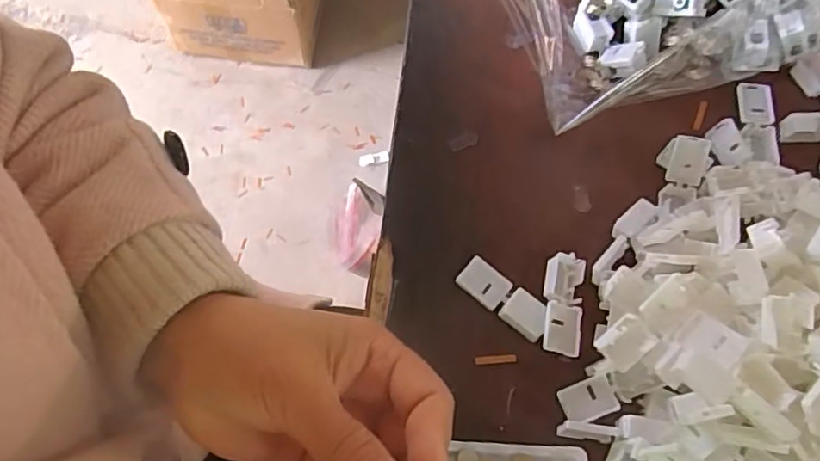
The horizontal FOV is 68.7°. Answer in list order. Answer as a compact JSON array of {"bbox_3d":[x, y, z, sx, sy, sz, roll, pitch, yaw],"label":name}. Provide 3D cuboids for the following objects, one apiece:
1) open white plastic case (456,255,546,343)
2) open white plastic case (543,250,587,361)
[{"bbox_3d":[0.052,0.036,0.331,0.054,0.010,0.020,39,73,12],"label":"open white plastic case"},{"bbox_3d":[0.084,0.040,0.328,0.021,0.009,0.056,10,70,3],"label":"open white plastic case"}]

